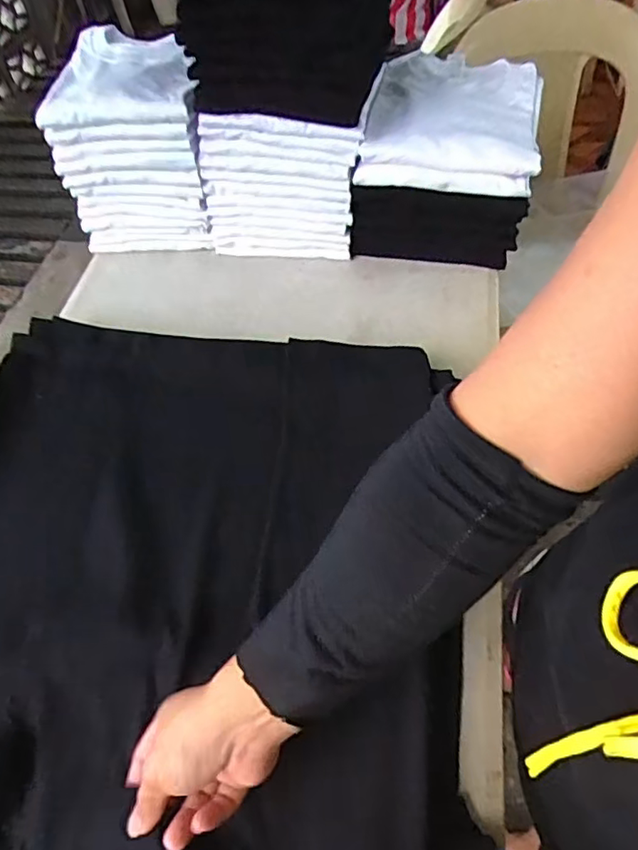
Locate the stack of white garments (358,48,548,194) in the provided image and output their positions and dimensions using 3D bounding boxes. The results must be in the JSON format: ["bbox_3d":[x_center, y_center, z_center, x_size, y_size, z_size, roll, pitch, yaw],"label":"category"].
[{"bbox_3d":[0.183,-0.422,0.753,0.216,0.056,0.280,10,57,11],"label":"stack of white garments"}]

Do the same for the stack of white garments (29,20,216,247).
[{"bbox_3d":[-0.259,-0.405,0.813,0.201,0.215,0.232,-8,55,-1],"label":"stack of white garments"}]

